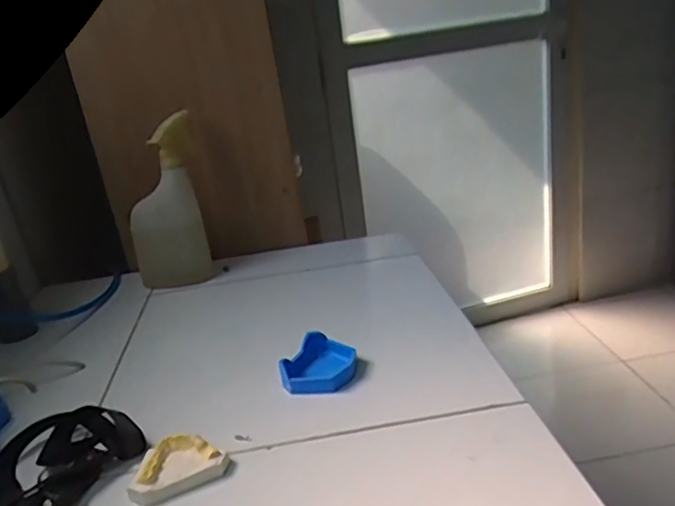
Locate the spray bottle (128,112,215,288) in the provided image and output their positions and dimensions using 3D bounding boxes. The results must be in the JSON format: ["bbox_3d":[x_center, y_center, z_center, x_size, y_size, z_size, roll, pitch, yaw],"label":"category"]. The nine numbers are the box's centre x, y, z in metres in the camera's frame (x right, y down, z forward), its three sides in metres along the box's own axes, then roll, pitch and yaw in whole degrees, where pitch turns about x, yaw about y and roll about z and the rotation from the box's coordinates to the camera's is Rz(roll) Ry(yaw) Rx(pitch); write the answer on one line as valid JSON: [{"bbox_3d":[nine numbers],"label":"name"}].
[{"bbox_3d":[-0.252,-0.070,0.891,0.103,0.240,0.058,-6,20,7],"label":"spray bottle"}]

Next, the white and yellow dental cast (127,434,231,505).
[{"bbox_3d":[-0.132,0.172,0.496,0.076,0.024,0.046,-18,22,-26],"label":"white and yellow dental cast"}]

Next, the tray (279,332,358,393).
[{"bbox_3d":[-0.018,0.111,0.619,0.072,0.026,0.081,-7,19,2],"label":"tray"}]

